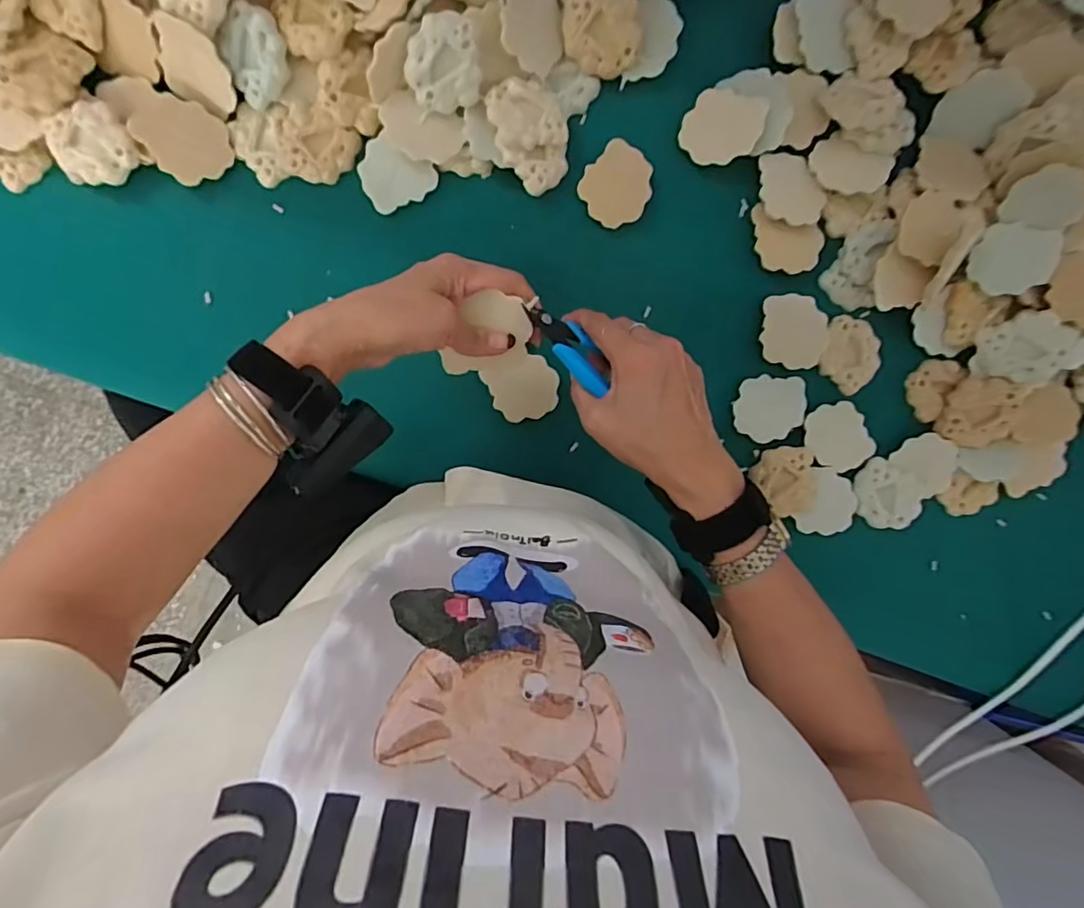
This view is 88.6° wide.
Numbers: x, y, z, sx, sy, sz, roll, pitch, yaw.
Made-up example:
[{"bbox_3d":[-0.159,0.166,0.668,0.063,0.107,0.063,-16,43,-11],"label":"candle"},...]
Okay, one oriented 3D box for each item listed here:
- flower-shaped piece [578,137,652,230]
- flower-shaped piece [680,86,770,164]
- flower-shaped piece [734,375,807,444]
[{"bbox_3d":[0.064,-0.223,0.465,0.057,0.009,0.060,0,96,-3],"label":"flower-shaped piece"},{"bbox_3d":[0.149,-0.269,0.458,0.061,0.004,0.056,2,96,19],"label":"flower-shaped piece"},{"bbox_3d":[0.203,-0.039,0.491,0.063,0.007,0.056,-4,96,-3],"label":"flower-shaped piece"}]

